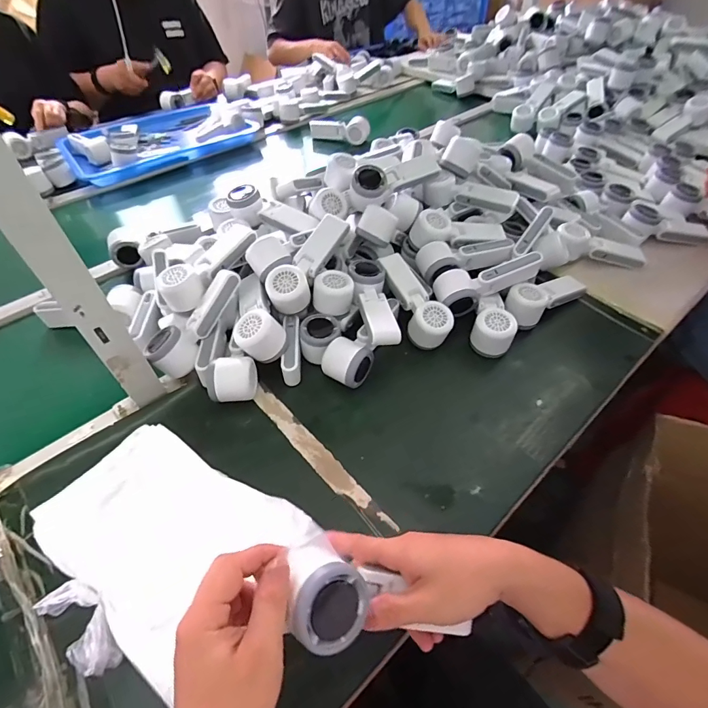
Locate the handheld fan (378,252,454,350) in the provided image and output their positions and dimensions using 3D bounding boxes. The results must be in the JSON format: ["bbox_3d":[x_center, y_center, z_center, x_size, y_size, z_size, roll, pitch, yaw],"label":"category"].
[{"bbox_3d":[0.094,-0.087,0.623,0.061,0.046,0.166,-18,67,-14],"label":"handheld fan"}]

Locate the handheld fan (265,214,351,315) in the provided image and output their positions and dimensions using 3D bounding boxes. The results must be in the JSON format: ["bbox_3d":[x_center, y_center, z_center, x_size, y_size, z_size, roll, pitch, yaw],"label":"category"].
[{"bbox_3d":[-0.066,-0.135,0.600,0.055,0.048,0.168,24,69,20],"label":"handheld fan"}]

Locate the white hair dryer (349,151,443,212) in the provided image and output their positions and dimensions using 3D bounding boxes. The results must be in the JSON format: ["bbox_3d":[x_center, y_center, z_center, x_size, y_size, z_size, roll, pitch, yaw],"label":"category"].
[{"bbox_3d":[0.071,-0.293,0.679,0.170,0.058,0.053,-30,55,-23],"label":"white hair dryer"}]

